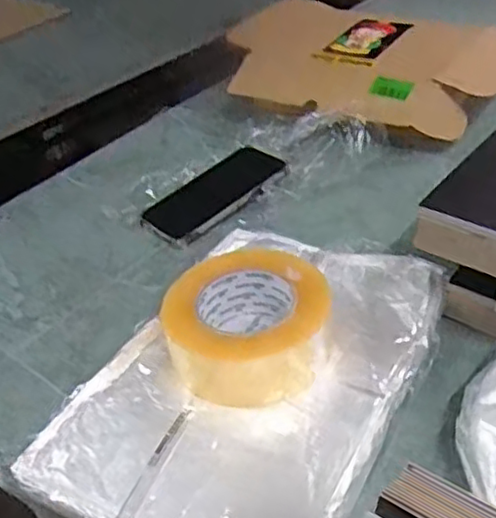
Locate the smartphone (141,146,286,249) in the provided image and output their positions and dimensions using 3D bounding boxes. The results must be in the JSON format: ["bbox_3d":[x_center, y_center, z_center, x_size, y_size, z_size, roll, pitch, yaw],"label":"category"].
[{"bbox_3d":[-0.037,-0.075,0.747,0.162,0.011,0.078,-37,53,-19],"label":"smartphone"}]

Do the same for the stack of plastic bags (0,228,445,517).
[{"bbox_3d":[0.004,0.086,0.522,0.228,0.025,0.314,17,45,28],"label":"stack of plastic bags"}]

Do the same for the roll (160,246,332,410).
[{"bbox_3d":[0.002,0.051,0.525,0.131,0.073,0.107,-15,38,-8],"label":"roll"}]

